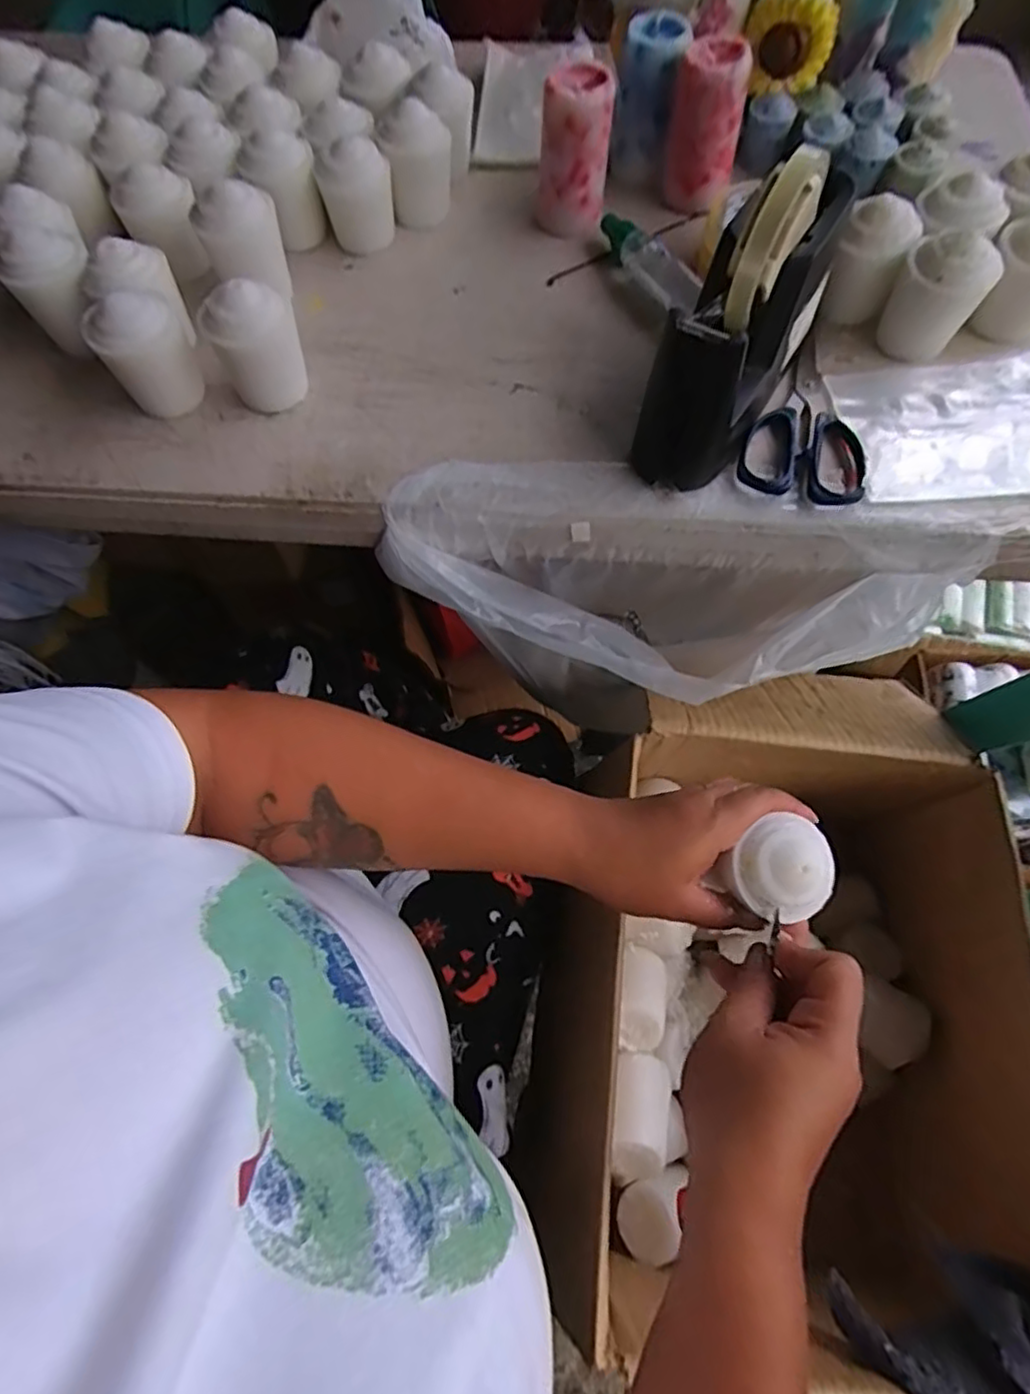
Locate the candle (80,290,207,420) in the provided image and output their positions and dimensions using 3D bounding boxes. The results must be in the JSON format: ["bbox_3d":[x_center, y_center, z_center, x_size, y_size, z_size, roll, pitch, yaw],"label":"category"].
[{"bbox_3d":[-0.244,-0.230,0.429,0.056,0.073,0.051,-26,69,-9],"label":"candle"}]

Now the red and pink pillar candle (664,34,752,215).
[{"bbox_3d":[0.149,-0.444,0.505,0.054,0.092,0.046,15,68,8],"label":"red and pink pillar candle"}]

